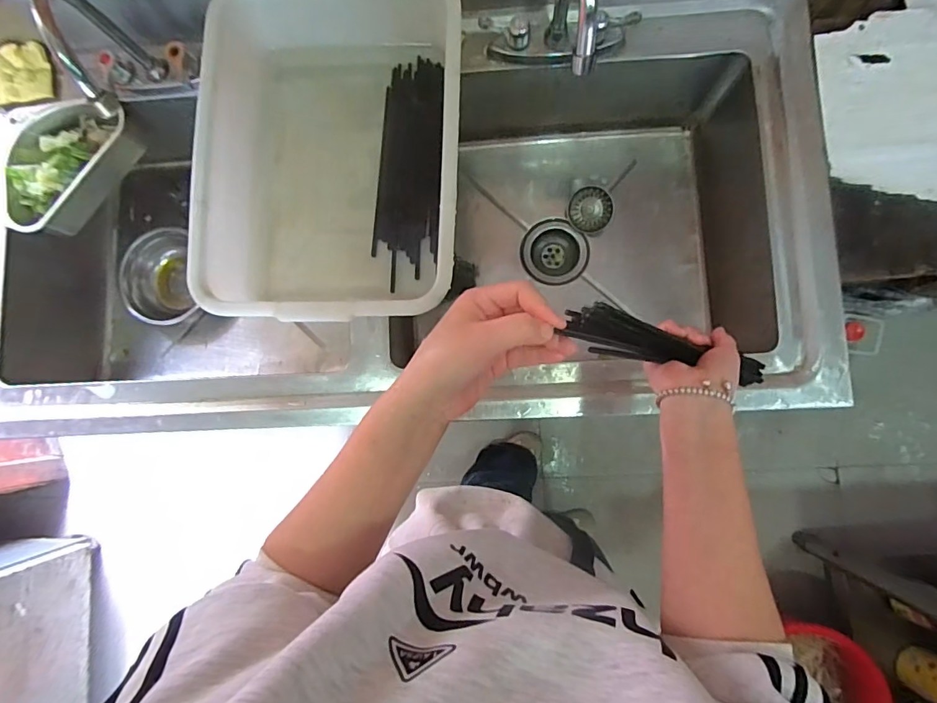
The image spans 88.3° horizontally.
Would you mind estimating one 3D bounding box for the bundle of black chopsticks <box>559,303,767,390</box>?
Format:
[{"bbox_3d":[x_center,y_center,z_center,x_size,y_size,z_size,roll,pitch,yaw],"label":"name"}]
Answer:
[{"bbox_3d":[0.194,-0.003,0.439,0.245,0.030,0.030,12,85,-28],"label":"bundle of black chopsticks"}]

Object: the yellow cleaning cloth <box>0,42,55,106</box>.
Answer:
[{"bbox_3d":[-0.645,-0.393,0.689,0.092,0.030,0.076,-14,84,2],"label":"yellow cleaning cloth"}]

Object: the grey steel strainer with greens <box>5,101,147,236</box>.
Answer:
[{"bbox_3d":[-0.595,-0.273,0.722,0.127,0.077,0.217,31,87,6],"label":"grey steel strainer with greens"}]

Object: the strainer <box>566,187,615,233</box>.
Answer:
[{"bbox_3d":[0.203,-0.234,0.804,0.072,0.016,0.071,7,107,23],"label":"strainer"}]

